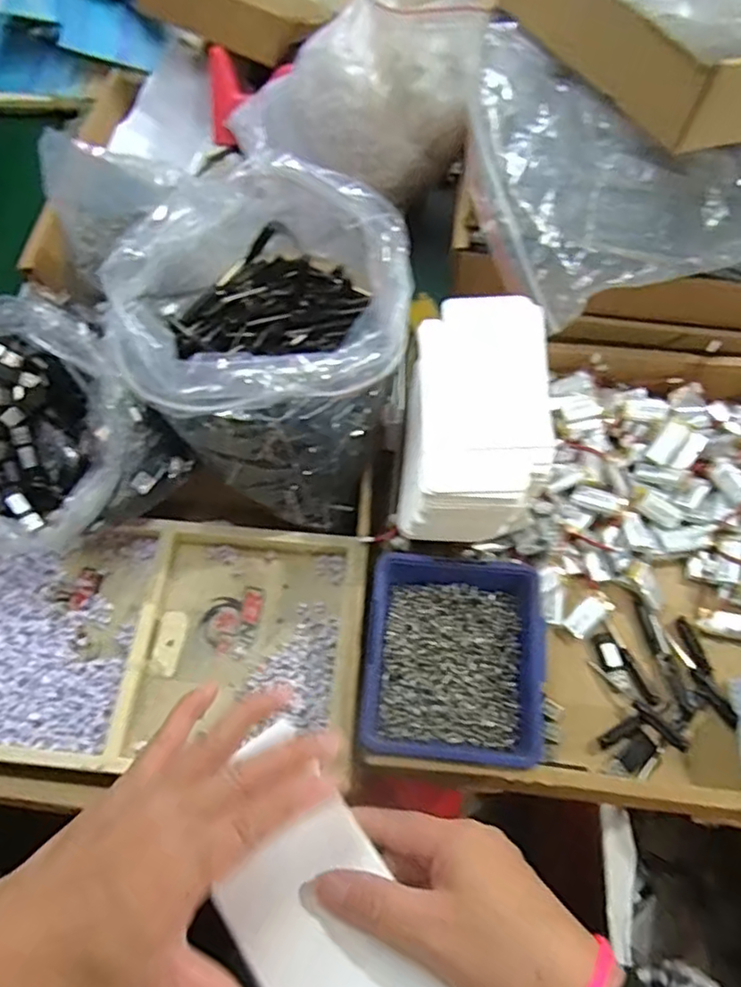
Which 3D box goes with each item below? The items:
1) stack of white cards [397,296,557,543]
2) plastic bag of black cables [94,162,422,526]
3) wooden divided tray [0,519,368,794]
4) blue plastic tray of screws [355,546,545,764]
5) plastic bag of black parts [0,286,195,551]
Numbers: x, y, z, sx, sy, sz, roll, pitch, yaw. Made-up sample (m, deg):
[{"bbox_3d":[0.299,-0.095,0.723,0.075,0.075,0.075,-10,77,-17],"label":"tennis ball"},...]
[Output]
[{"bbox_3d":[0.081,-0.055,0.497,0.102,0.073,0.188,5,63,3],"label":"stack of white cards"},{"bbox_3d":[-0.077,-0.118,0.498,0.203,0.191,0.228,2,63,1],"label":"plastic bag of black cables"},{"bbox_3d":[-0.172,0.109,0.491,0.331,0.051,0.189,3,63,1],"label":"wooden divided tray"},{"bbox_3d":[0.060,0.125,0.474,0.125,0.053,0.142,6,63,3],"label":"blue plastic tray of screws"},{"bbox_3d":[-0.278,-0.045,0.516,0.172,0.138,0.197,-41,70,-19],"label":"plastic bag of black parts"}]

